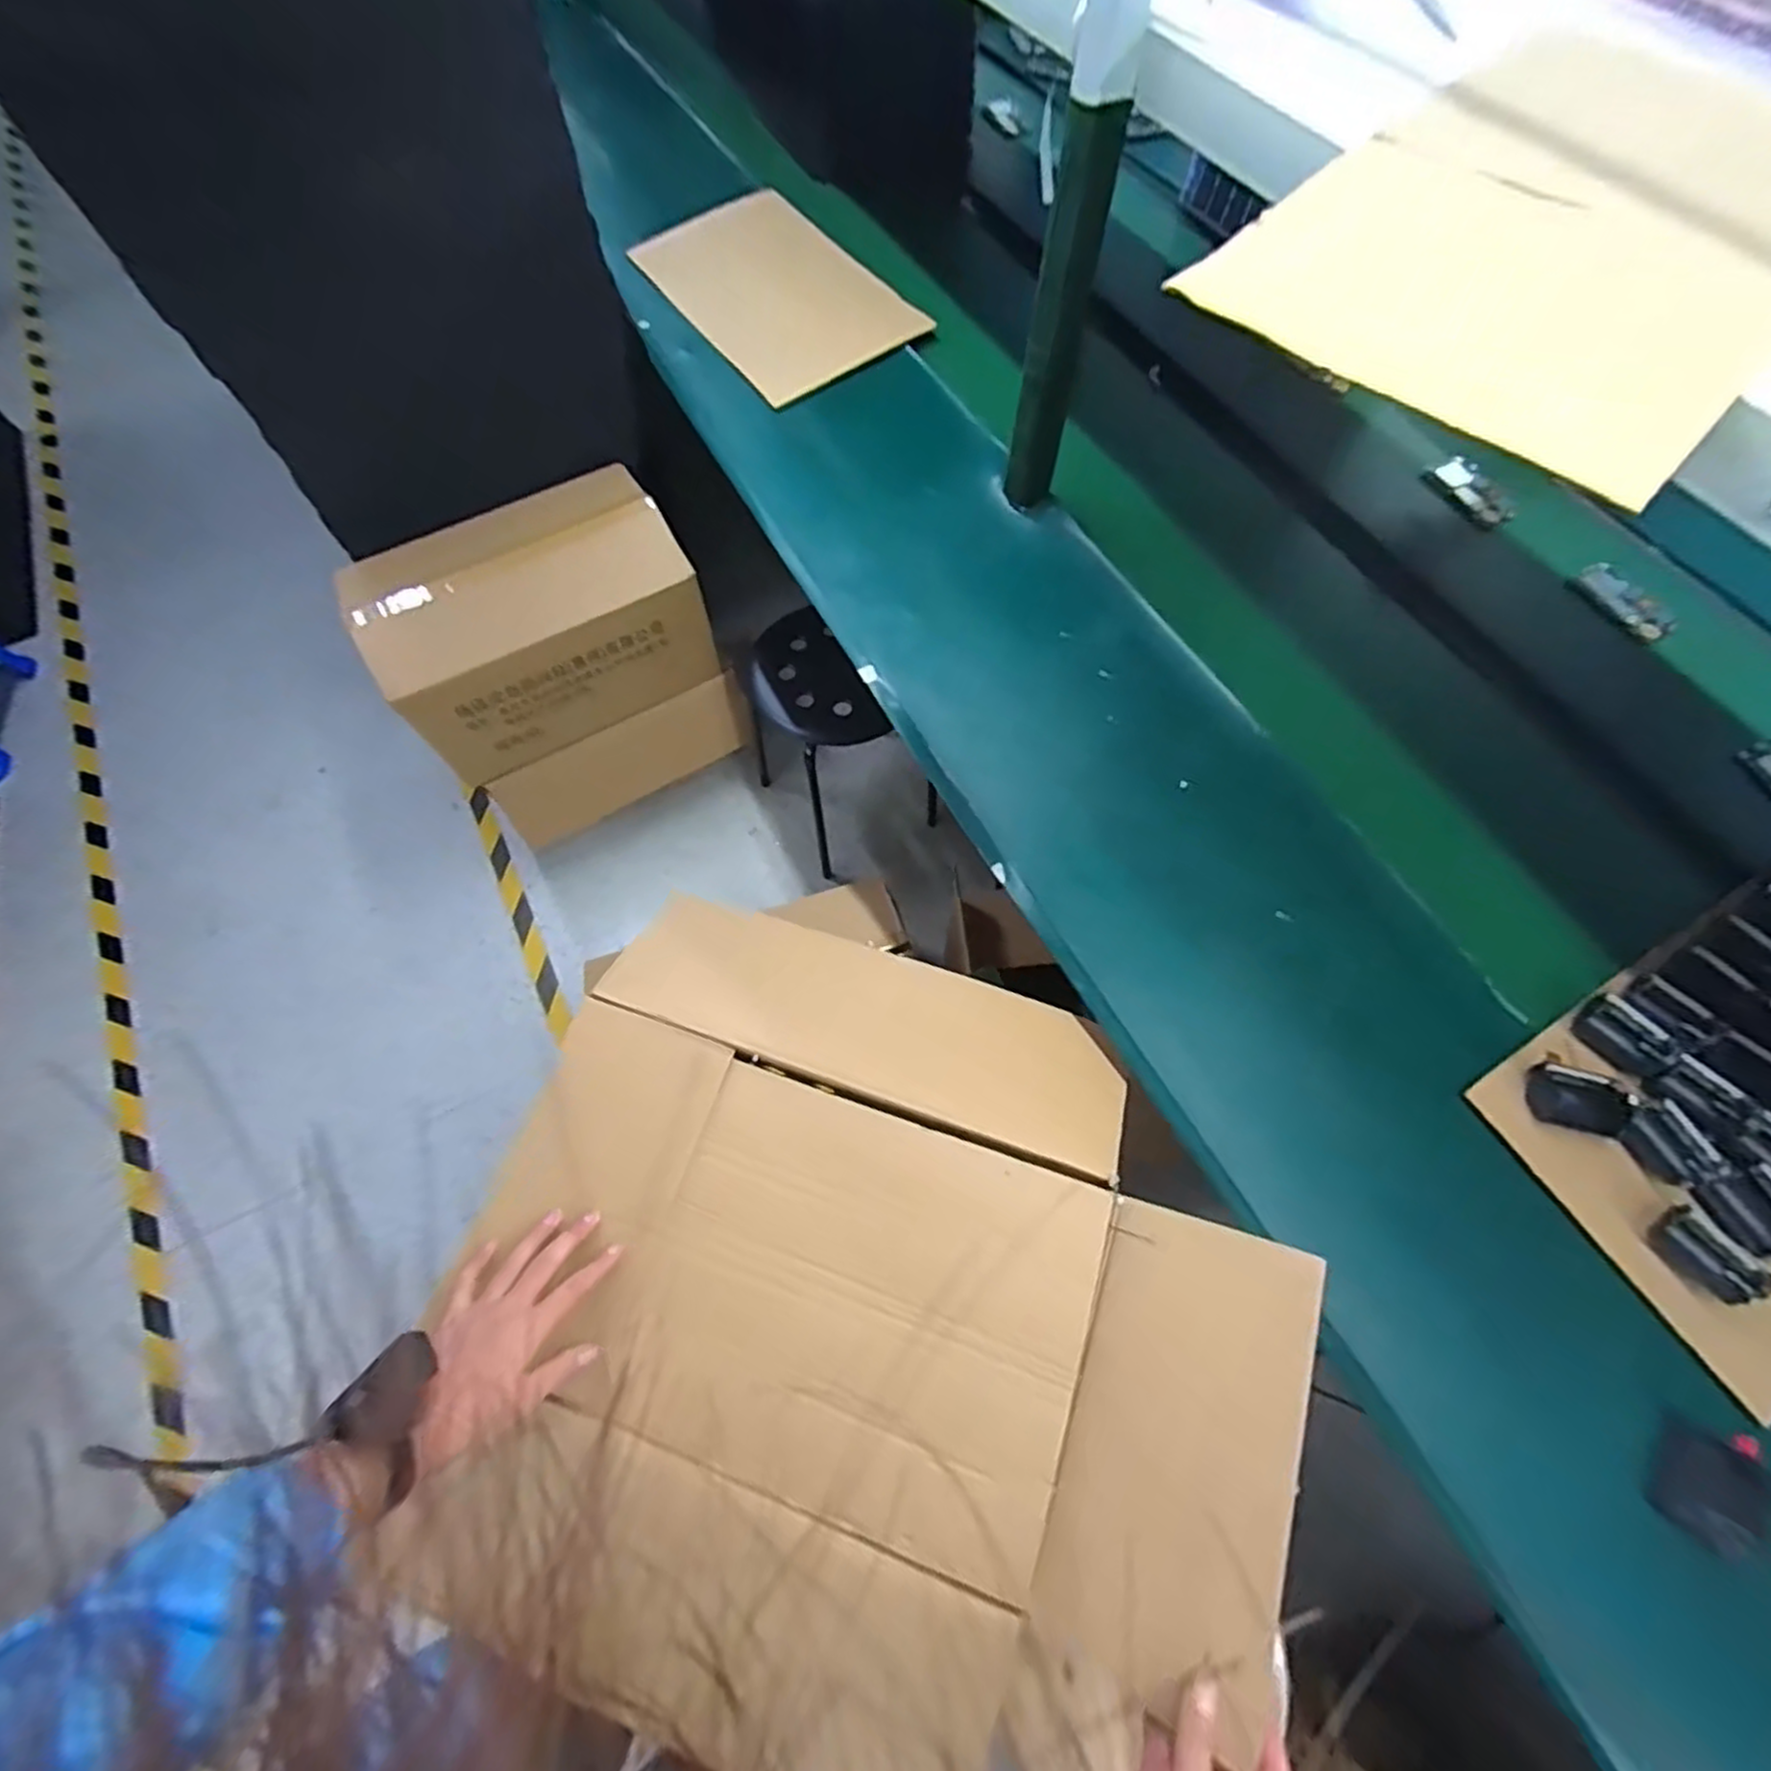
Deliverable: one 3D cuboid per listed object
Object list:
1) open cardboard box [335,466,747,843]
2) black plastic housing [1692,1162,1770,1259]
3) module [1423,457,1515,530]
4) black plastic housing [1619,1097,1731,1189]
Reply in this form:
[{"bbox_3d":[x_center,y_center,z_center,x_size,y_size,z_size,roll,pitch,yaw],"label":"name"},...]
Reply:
[{"bbox_3d":[-0.615,-0.428,1.508,0.539,0.498,0.360,-27,68,-11],"label":"open cardboard box"},{"bbox_3d":[0.752,0.280,0.659,0.055,0.032,0.071,-23,67,-9],"label":"black plastic housing"},{"bbox_3d":[0.822,-0.551,1.076,0.049,0.012,0.128,-34,70,11],"label":"module"},{"bbox_3d":[0.707,0.231,0.689,0.062,0.020,0.071,-25,68,-10],"label":"black plastic housing"}]

